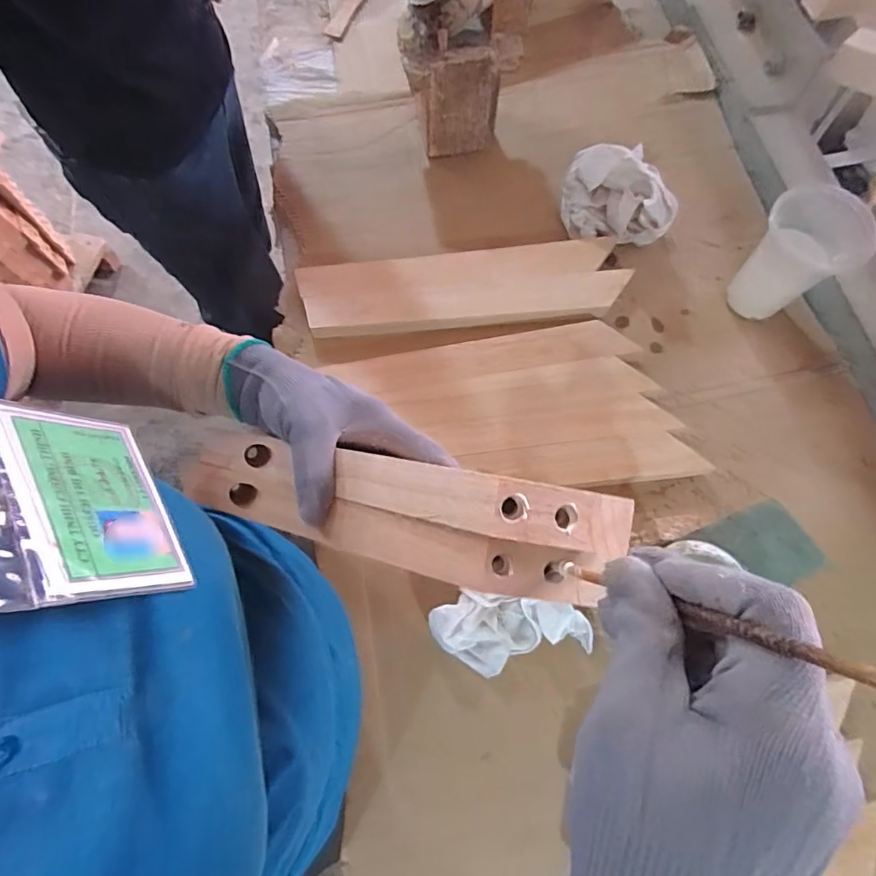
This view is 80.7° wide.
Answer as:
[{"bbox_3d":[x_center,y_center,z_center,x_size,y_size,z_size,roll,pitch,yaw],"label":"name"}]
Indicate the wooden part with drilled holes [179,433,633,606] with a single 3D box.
[{"bbox_3d":[-0.050,0.041,0.311,0.303,0.057,0.058,6,70,30],"label":"wooden part with drilled holes"}]

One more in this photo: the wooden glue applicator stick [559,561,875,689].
[{"bbox_3d":[0.082,0.059,0.175,0.006,0.172,0.004,46,77,-5],"label":"wooden glue applicator stick"}]

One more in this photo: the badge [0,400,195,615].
[{"bbox_3d":[-0.157,0.025,0.223,0.004,0.080,0.100,-41,69,14],"label":"badge"}]

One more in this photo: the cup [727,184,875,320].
[{"bbox_3d":[0.443,-0.221,0.645,0.099,0.151,0.084,13,72,4],"label":"cup"}]

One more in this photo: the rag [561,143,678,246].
[{"bbox_3d":[0.243,-0.322,0.705,0.152,0.098,0.088,20,73,7],"label":"rag"}]

